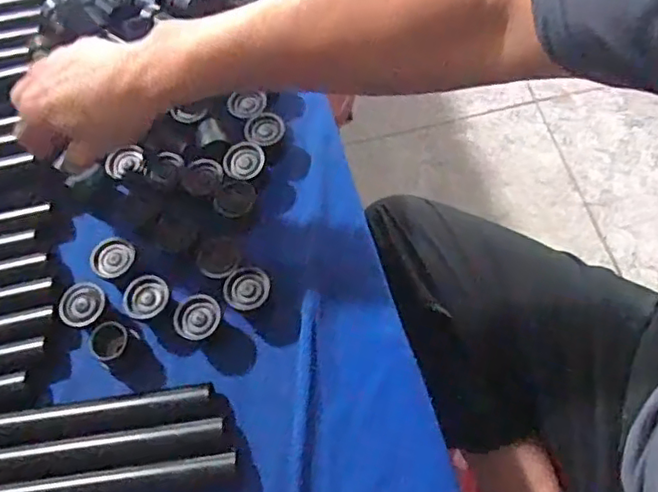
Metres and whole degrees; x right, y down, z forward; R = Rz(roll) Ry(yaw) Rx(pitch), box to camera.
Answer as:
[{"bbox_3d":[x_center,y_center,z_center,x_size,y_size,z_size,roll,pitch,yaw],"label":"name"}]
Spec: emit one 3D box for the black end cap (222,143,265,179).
[{"bbox_3d":[-0.074,-0.072,0.522,0.035,0.017,0.034,2,63,-3],"label":"black end cap"}]

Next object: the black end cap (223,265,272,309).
[{"bbox_3d":[-0.065,0.033,0.470,0.036,0.020,0.037,-2,63,4],"label":"black end cap"}]

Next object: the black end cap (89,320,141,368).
[{"bbox_3d":[-0.166,0.074,0.462,0.028,0.025,0.031,25,68,16],"label":"black end cap"}]

